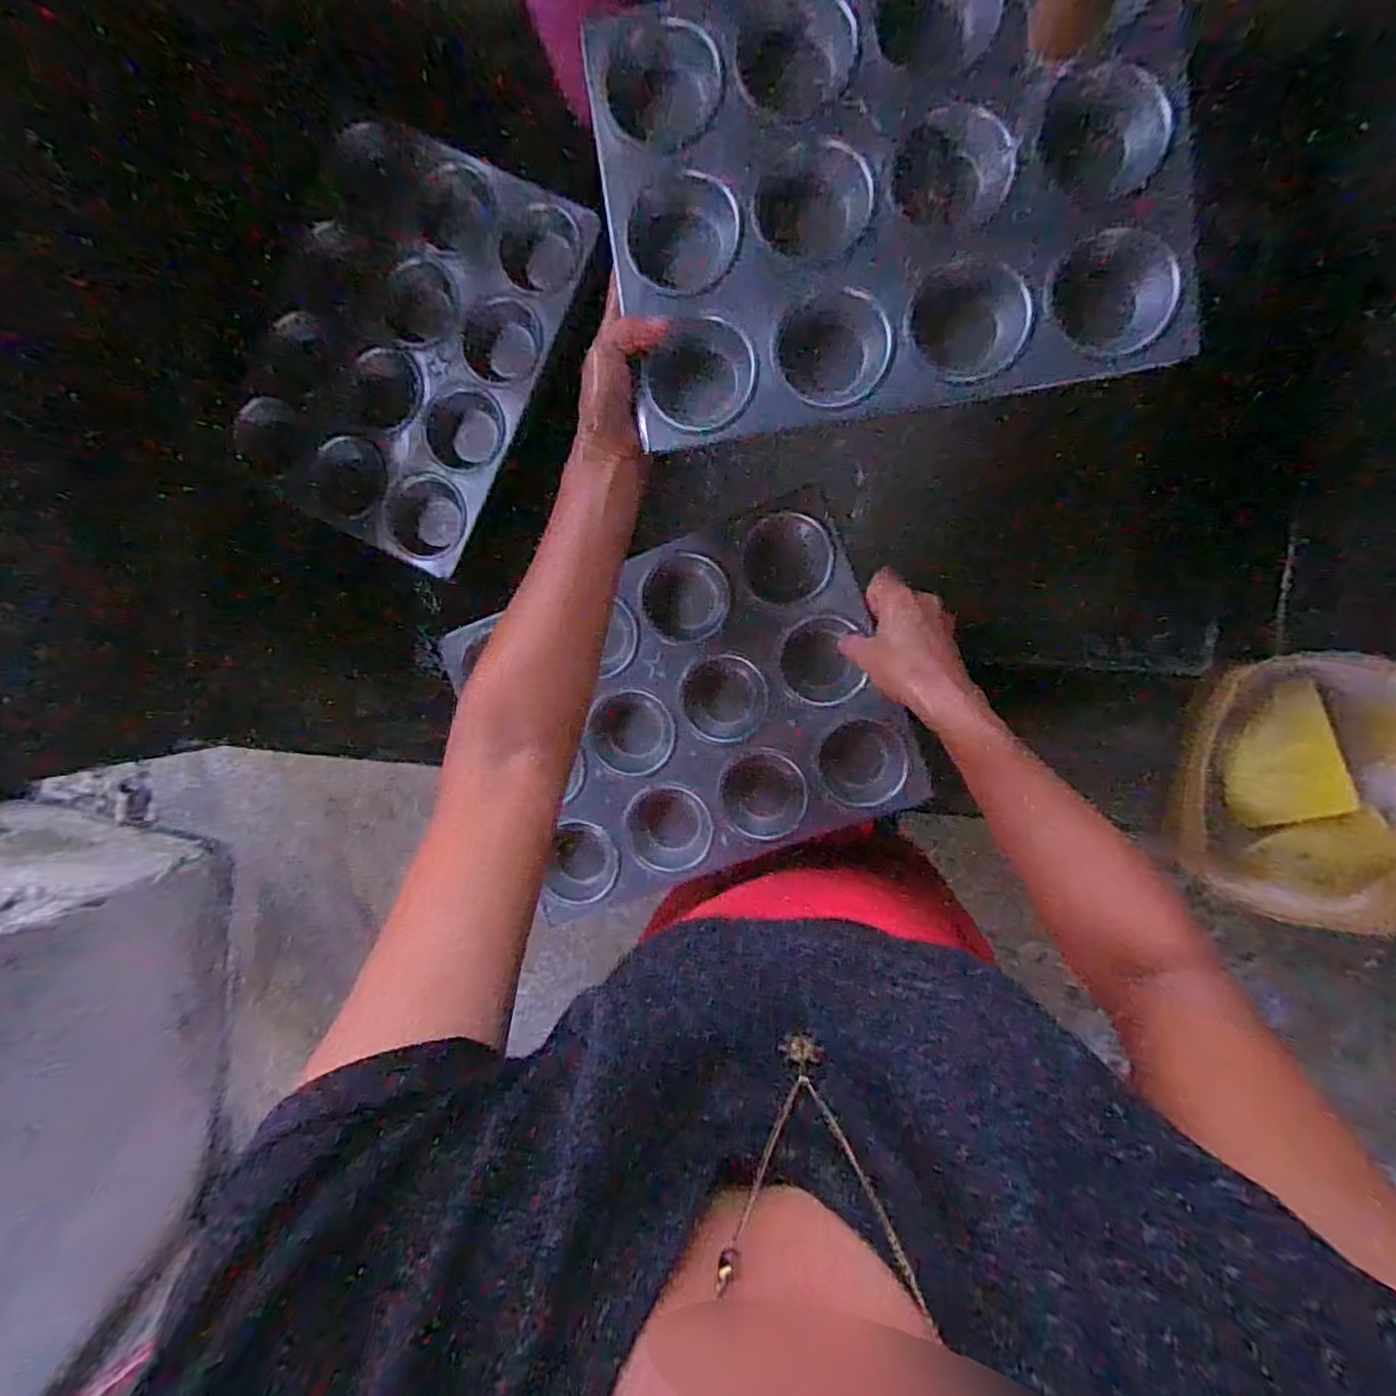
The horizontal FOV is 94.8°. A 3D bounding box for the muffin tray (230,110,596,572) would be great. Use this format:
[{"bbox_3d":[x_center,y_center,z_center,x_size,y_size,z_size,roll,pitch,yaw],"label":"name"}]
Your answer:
[{"bbox_3d":[-0.265,-0.311,0.578,0.257,0.045,0.331,27,98,4],"label":"muffin tray"}]

